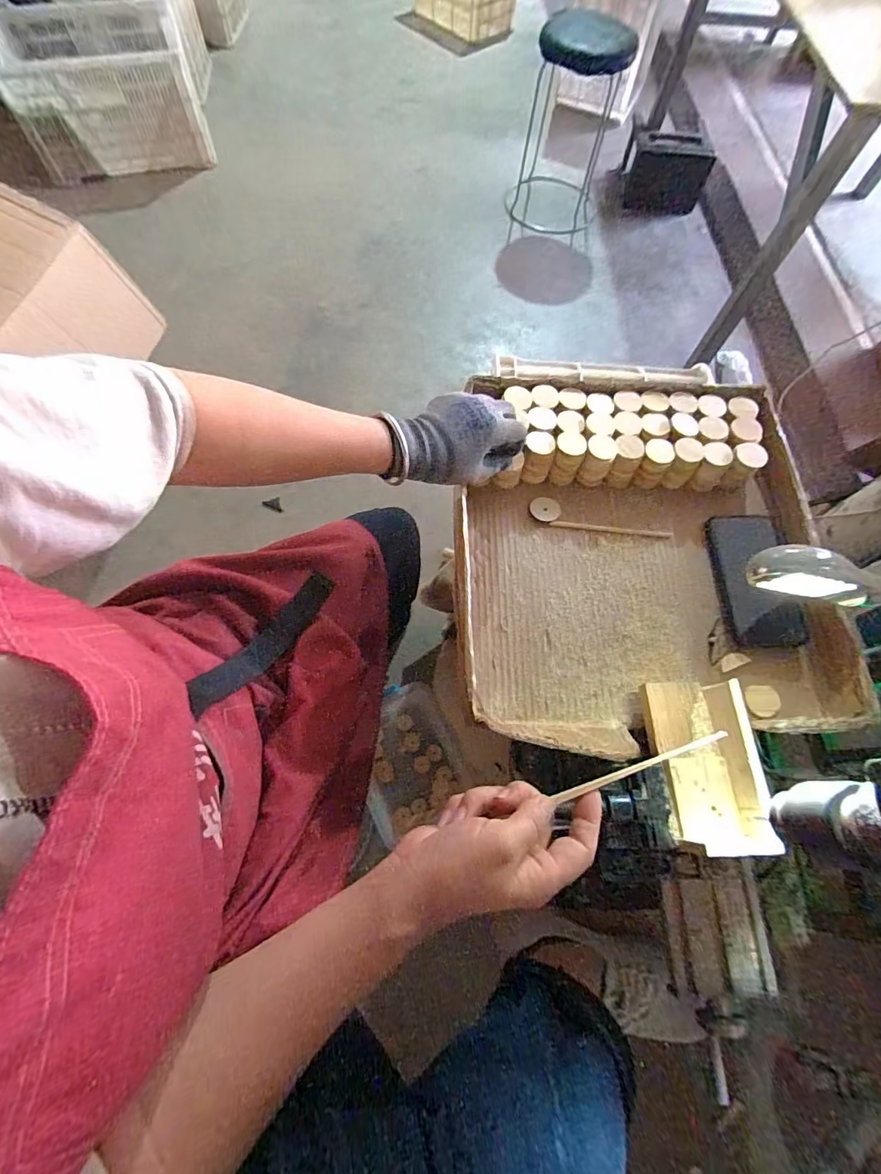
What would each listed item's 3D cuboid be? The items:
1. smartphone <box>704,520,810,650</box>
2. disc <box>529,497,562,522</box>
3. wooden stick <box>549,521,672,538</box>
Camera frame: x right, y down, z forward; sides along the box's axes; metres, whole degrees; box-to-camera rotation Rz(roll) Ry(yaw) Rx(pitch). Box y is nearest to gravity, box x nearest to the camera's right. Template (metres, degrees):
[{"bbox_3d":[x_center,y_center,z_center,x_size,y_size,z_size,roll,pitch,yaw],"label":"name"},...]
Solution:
[{"bbox_3d":[0.353,-0.009,0.535,0.072,0.010,0.161,-8,66,19],"label":"smartphone"},{"bbox_3d":[0.125,-0.092,0.562,0.035,0.006,0.031,38,71,12],"label":"disc"},{"bbox_3d":[0.208,-0.070,0.574,0.148,0.006,0.010,5,67,-1],"label":"wooden stick"}]

